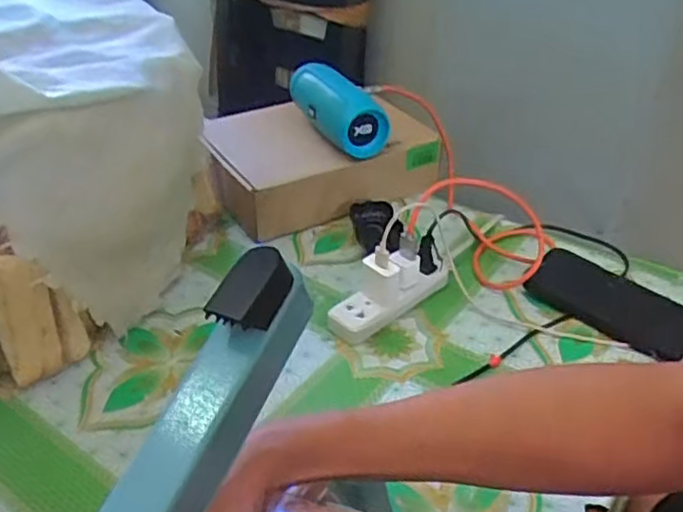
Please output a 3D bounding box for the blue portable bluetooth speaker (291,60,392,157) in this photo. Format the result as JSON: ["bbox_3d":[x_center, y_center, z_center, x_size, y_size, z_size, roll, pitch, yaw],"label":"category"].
[{"bbox_3d":[-0.007,-0.184,0.796,0.056,0.064,0.166,-17,40,-24],"label":"blue portable bluetooth speaker"}]

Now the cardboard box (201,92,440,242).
[{"bbox_3d":[-0.026,-0.118,0.811,0.270,0.093,0.166,-13,38,-19],"label":"cardboard box"}]

